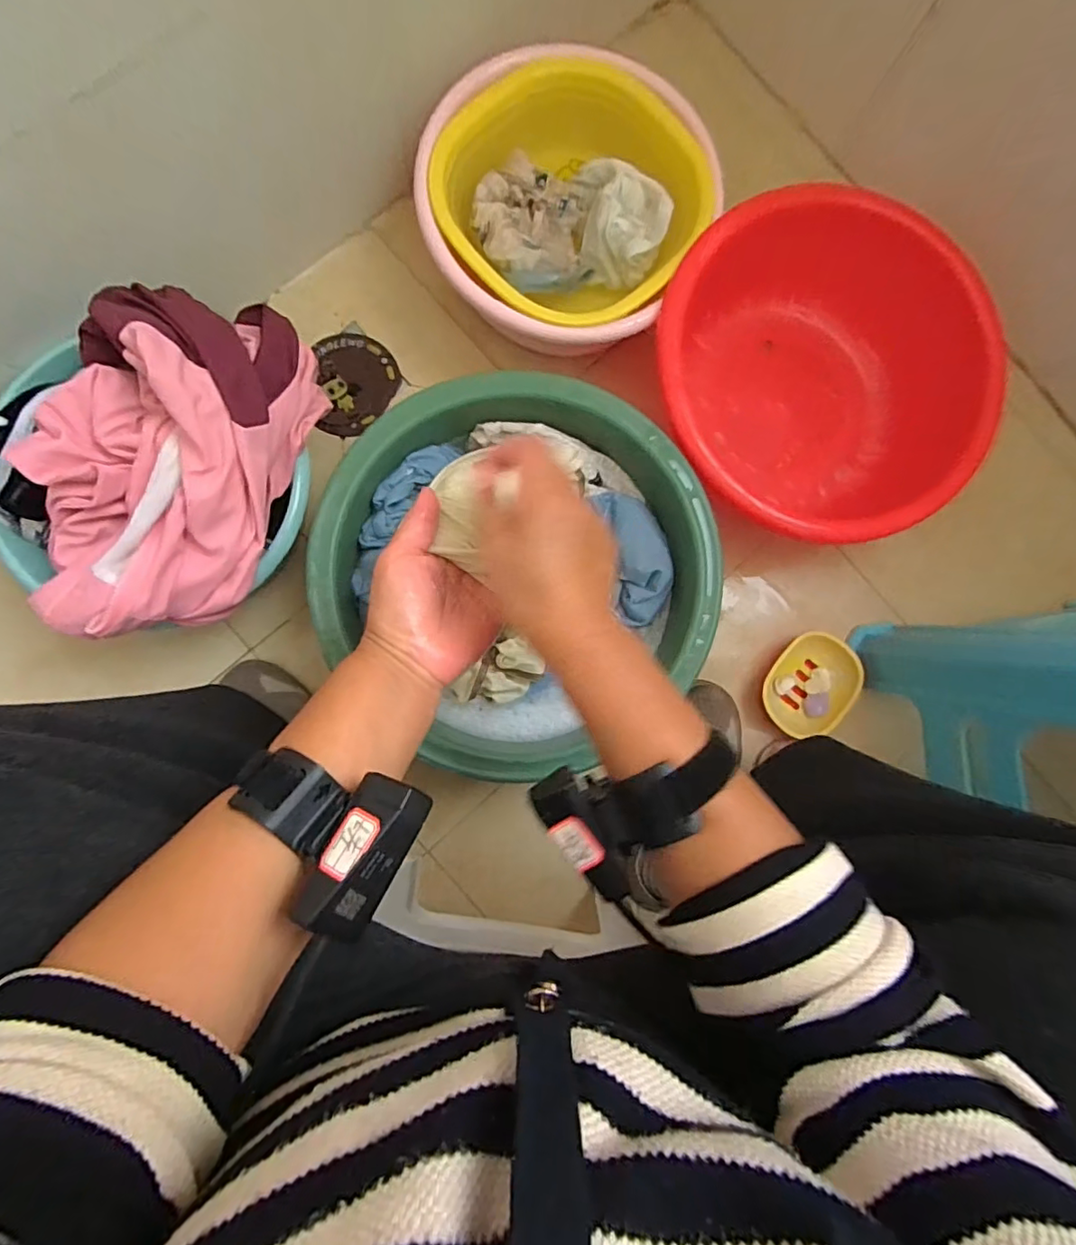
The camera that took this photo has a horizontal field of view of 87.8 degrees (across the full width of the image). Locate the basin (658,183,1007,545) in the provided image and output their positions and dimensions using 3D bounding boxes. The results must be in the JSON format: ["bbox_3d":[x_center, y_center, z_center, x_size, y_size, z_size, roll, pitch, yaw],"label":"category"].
[{"bbox_3d":[0.289,-0.263,0.620,0.338,0.134,0.323,0,86,-6],"label":"basin"}]

